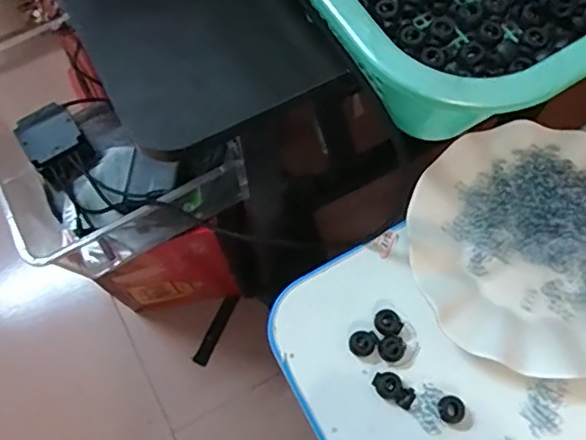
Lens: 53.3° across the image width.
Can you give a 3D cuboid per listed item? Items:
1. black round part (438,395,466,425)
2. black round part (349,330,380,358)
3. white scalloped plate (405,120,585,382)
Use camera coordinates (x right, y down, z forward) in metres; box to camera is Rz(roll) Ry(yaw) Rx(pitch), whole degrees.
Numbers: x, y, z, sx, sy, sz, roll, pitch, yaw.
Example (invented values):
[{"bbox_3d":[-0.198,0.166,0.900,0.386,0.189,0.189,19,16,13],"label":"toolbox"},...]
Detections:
[{"bbox_3d":[0.106,0.127,0.389,0.017,0.006,0.018,0,69,1],"label":"black round part"},{"bbox_3d":[0.049,0.085,0.406,0.018,0.012,0.019,0,69,1],"label":"black round part"},{"bbox_3d":[0.173,0.019,0.416,0.176,0.024,0.175,0,69,1],"label":"white scalloped plate"}]

